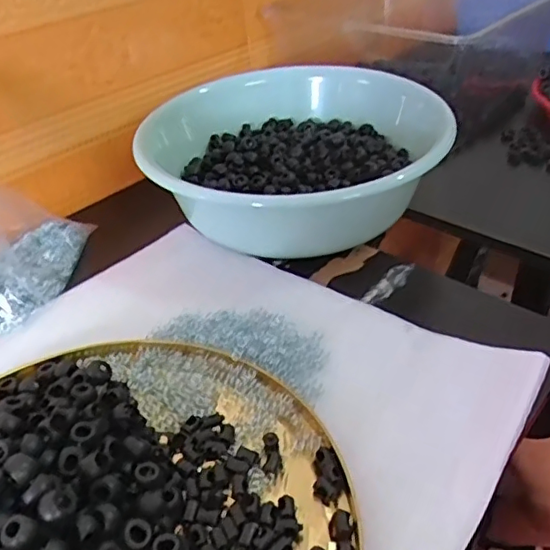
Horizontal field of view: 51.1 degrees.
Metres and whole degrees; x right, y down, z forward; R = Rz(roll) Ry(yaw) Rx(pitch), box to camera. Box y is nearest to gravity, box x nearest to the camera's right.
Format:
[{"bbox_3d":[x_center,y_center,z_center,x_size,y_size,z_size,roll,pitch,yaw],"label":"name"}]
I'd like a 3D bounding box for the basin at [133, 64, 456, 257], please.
[{"bbox_3d":[0.019,-0.114,0.570,0.274,0.112,0.262,-2,38,2],"label":"basin"}]

